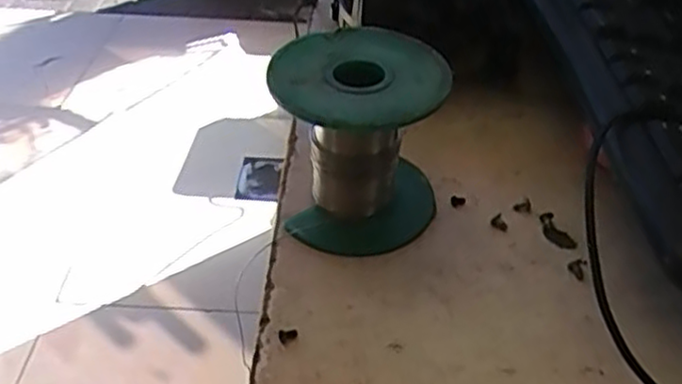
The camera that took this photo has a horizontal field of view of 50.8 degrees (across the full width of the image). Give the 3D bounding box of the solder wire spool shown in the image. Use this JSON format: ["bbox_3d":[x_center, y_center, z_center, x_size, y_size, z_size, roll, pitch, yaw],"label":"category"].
[{"bbox_3d":[0.007,-0.021,0.290,0.063,0.067,0.060,-5,42,-6],"label":"solder wire spool"}]

